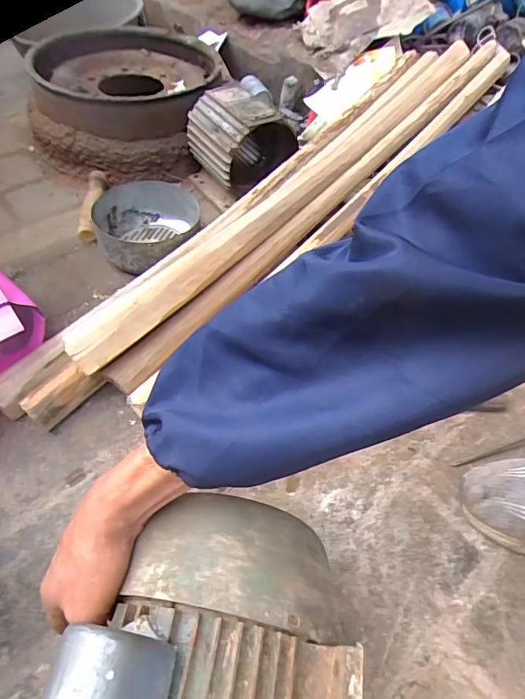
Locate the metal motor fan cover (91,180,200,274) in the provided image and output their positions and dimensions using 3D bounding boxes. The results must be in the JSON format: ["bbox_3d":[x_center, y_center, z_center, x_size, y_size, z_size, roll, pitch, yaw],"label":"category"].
[{"bbox_3d":[-0.196,-0.202,0.748,0.177,0.076,0.178,1,52,-3],"label":"metal motor fan cover"}]

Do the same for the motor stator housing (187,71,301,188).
[{"bbox_3d":[-0.041,-0.398,0.832,0.148,0.133,0.169,-24,57,-20],"label":"motor stator housing"}]

